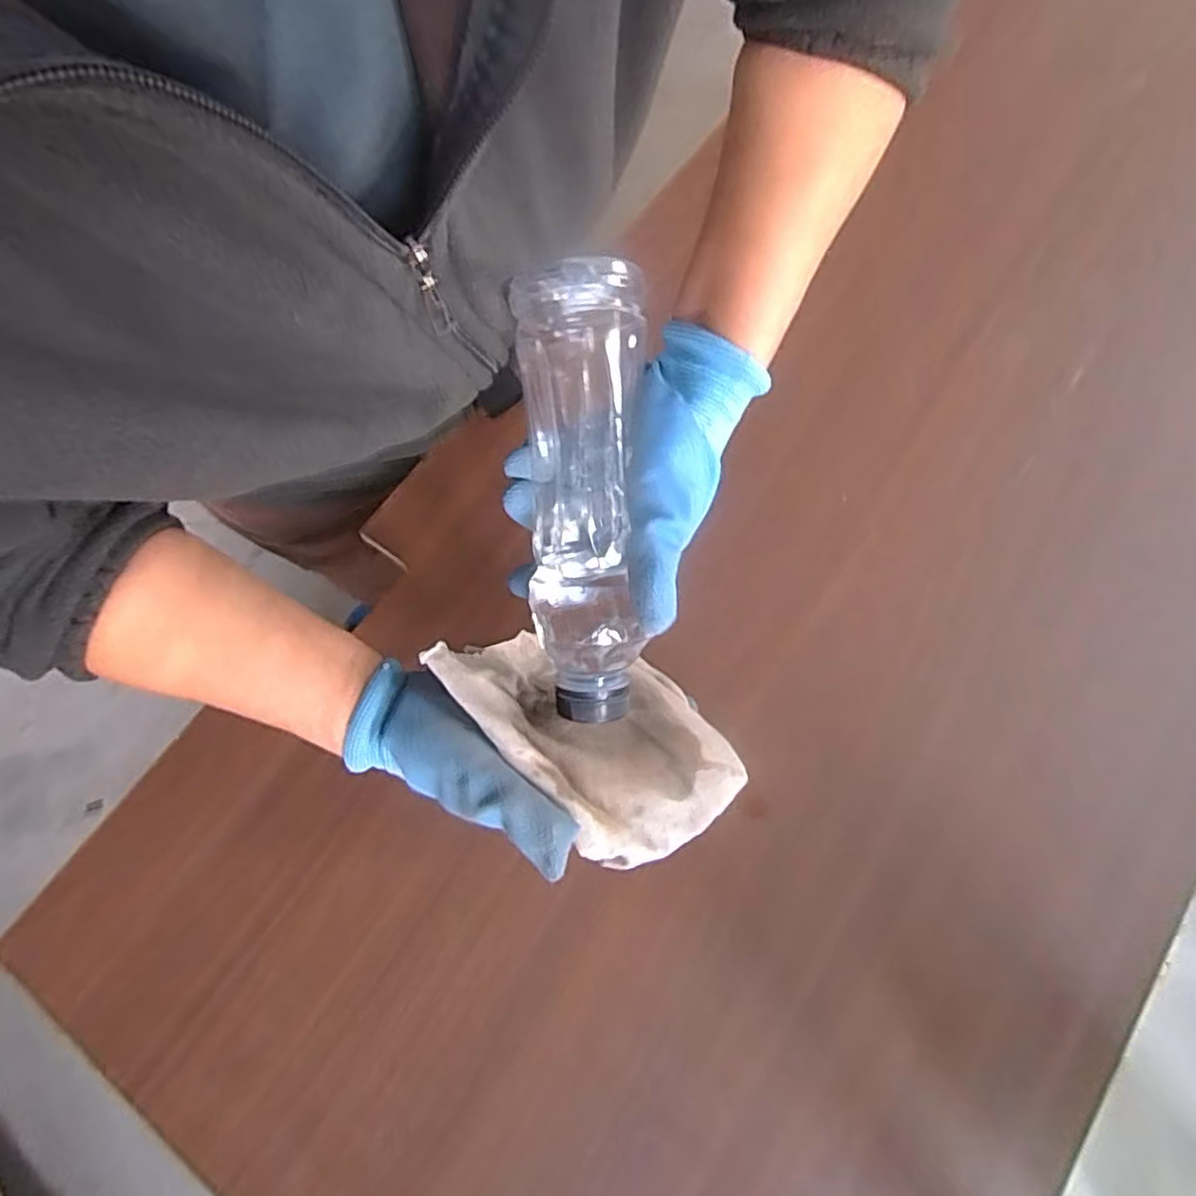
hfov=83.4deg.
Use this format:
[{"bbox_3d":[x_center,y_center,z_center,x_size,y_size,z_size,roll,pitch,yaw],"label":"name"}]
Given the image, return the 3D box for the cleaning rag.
[{"bbox_3d":[-0.001,0.067,0.371,0.098,0.072,0.155,-39,75,-11],"label":"cleaning rag"}]

